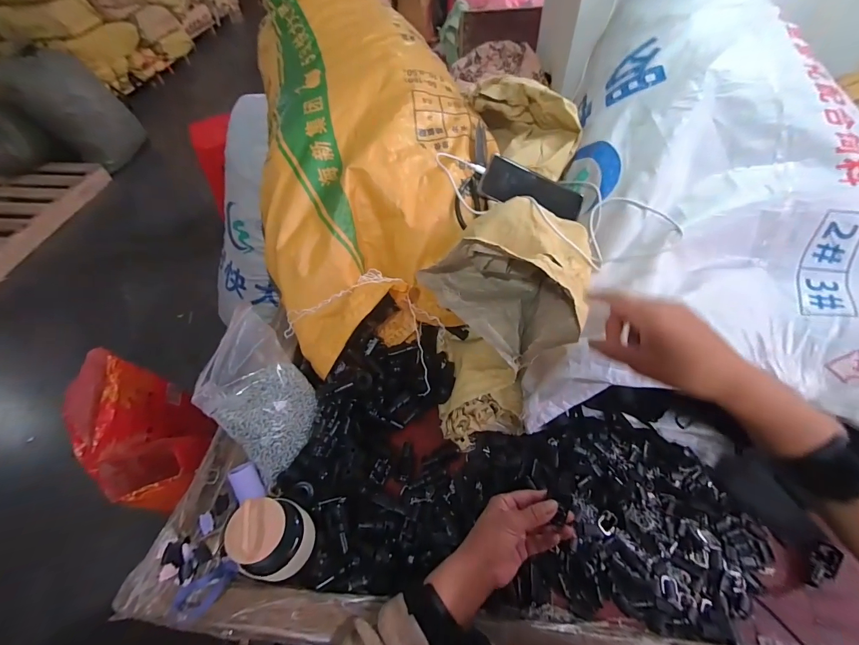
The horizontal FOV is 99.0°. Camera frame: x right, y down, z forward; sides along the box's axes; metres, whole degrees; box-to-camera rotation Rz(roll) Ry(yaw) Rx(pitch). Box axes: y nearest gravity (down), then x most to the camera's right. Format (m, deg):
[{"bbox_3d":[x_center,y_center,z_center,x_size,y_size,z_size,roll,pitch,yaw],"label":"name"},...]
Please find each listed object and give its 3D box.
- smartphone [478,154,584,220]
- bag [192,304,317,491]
[{"bbox_3d":[0.160,-0.201,0.581,0.161,0.016,0.073,27,87,-3],"label":"smartphone"},{"bbox_3d":[-0.235,0.089,0.498,0.117,0.123,0.195,-35,59,-20],"label":"bag"}]

